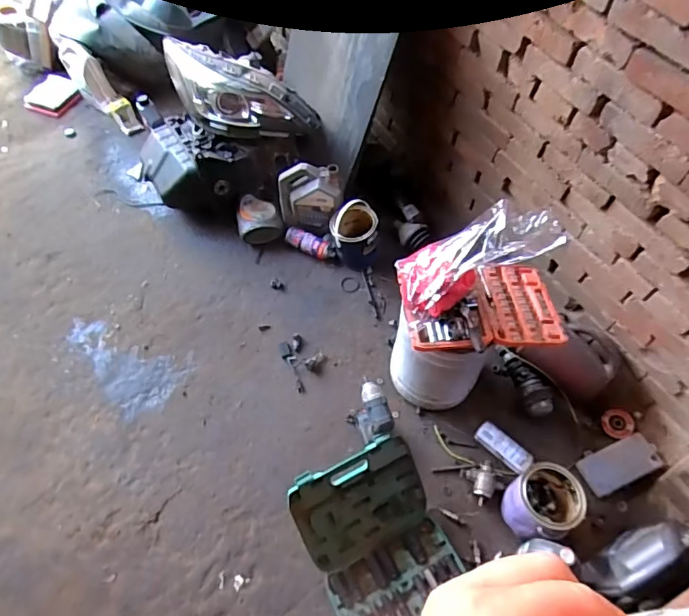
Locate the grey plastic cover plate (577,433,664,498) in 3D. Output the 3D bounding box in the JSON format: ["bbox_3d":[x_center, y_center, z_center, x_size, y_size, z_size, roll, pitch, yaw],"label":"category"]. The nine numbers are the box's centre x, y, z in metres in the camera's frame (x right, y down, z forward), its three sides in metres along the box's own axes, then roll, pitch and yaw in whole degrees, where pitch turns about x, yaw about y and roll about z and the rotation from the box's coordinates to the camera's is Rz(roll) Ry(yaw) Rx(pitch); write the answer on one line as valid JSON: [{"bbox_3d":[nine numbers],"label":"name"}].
[{"bbox_3d":[0.745,0.415,1.360,0.204,0.048,0.113,-18,62,-10],"label":"grey plastic cover plate"}]

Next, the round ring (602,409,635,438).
[{"bbox_3d":[0.778,0.326,1.435,0.086,0.014,0.084,0,60,0],"label":"round ring"}]

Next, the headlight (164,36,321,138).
[{"bbox_3d":[-0.354,-0.704,1.648,0.575,0.196,0.238,26,63,14],"label":"headlight"}]

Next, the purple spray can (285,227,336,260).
[{"bbox_3d":[-0.111,-0.217,1.731,0.189,0.053,0.055,23,61,11],"label":"purple spray can"}]

